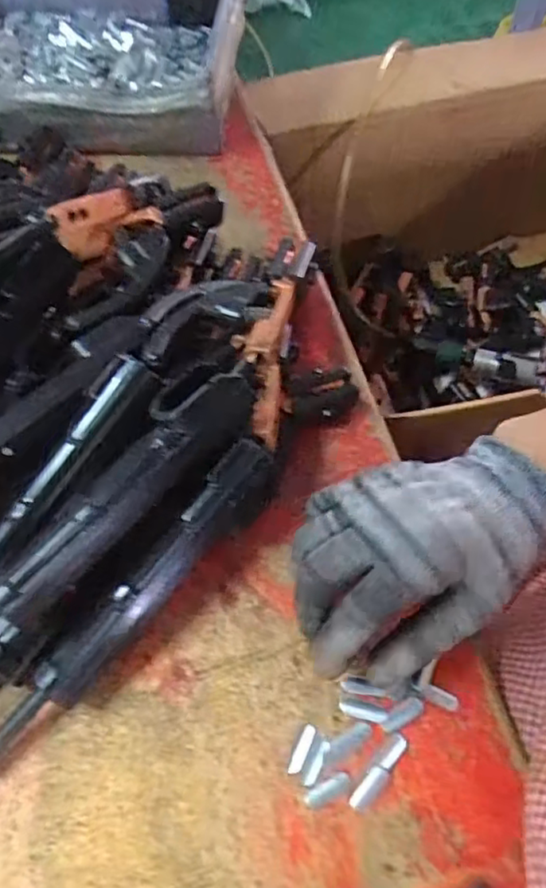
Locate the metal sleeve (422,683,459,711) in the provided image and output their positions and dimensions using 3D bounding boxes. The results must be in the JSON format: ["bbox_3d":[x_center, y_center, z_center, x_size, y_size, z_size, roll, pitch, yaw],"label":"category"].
[{"bbox_3d":[0.082,0.124,0.310,0.018,0.004,0.007,23,64,14],"label":"metal sleeve"}]

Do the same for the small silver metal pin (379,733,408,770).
[{"bbox_3d":[0.057,0.146,0.300,0.008,0.004,0.018,38,68,21],"label":"small silver metal pin"}]

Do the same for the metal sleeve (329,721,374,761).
[{"bbox_3d":[0.037,0.141,0.304,0.024,0.004,0.008,-31,64,-15],"label":"metal sleeve"}]

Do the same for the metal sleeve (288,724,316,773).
[{"bbox_3d":[0.014,0.146,0.303,0.006,0.004,0.023,21,63,14],"label":"metal sleeve"}]

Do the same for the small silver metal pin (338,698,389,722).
[{"bbox_3d":[0.044,0.131,0.311,0.023,0.004,0.008,13,61,9],"label":"small silver metal pin"}]

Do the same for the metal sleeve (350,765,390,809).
[{"bbox_3d":[0.045,0.159,0.293,0.008,0.004,0.022,37,68,21],"label":"metal sleeve"}]

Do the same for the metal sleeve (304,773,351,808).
[{"bbox_3d":[0.025,0.160,0.293,0.022,0.004,0.007,-26,62,-12],"label":"metal sleeve"}]

